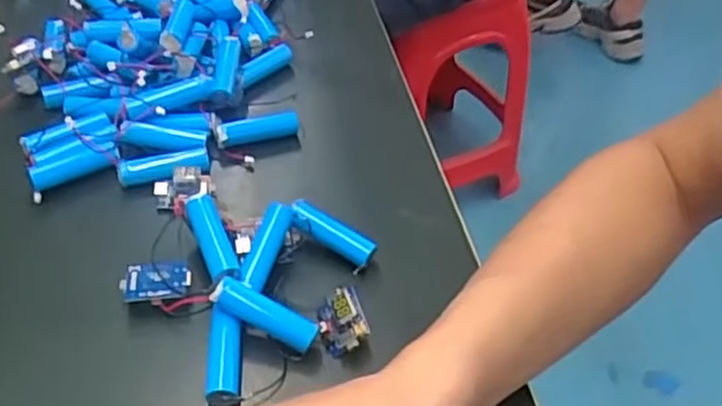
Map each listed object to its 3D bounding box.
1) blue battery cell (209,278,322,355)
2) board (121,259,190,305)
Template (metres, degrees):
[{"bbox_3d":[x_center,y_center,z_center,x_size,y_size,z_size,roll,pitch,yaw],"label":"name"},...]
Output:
[{"bbox_3d":[-0.044,0.051,0.323,0.050,0.013,0.012,30,46,-3],"label":"blue battery cell"},{"bbox_3d":[-0.100,0.038,0.339,0.032,0.007,0.021,-5,44,-9],"label":"board"}]

